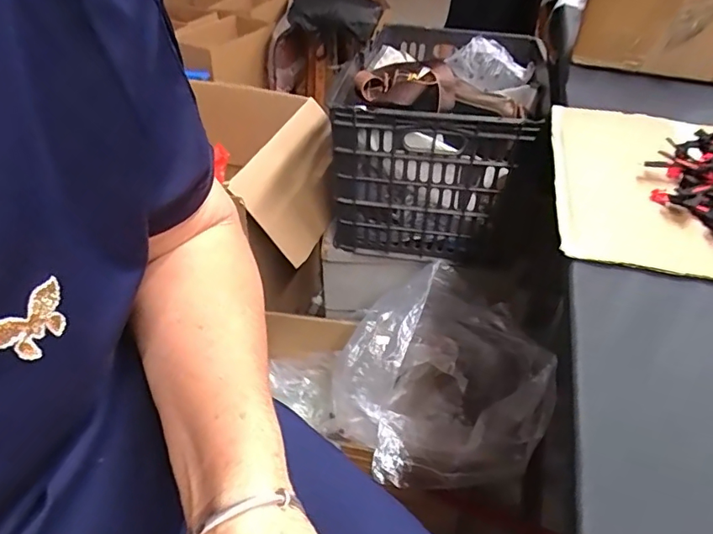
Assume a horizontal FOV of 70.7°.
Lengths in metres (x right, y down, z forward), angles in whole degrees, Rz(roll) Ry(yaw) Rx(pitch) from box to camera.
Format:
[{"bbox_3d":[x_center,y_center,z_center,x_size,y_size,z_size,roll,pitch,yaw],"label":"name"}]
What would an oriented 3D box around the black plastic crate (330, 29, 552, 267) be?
[{"bbox_3d":[0.168,-0.274,1.005,0.341,0.298,0.469,7,40,7],"label":"black plastic crate"}]

